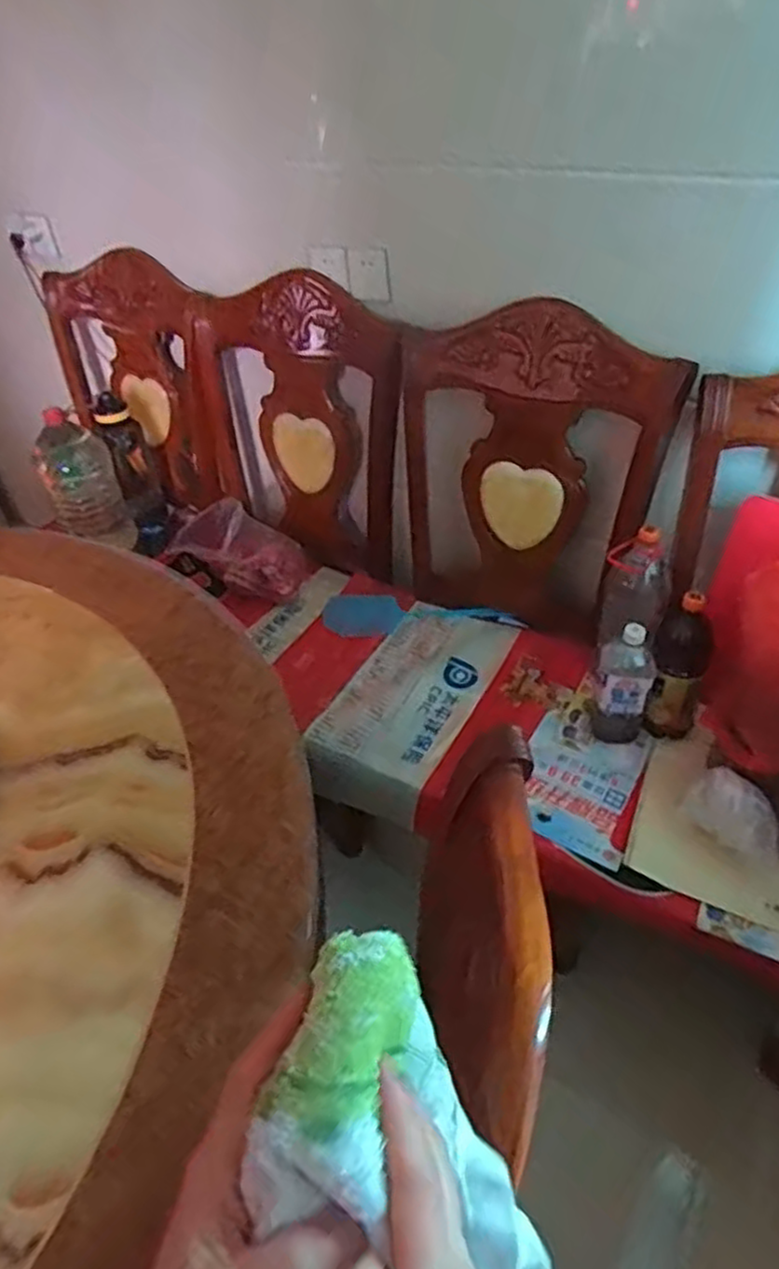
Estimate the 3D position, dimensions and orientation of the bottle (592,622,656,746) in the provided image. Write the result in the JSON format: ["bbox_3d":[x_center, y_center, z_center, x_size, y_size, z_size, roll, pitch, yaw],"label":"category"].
[{"bbox_3d":[0.377,0.083,1.140,0.081,0.221,0.077,11,45,17],"label":"bottle"}]

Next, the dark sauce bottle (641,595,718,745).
[{"bbox_3d":[0.458,0.054,1.130,0.086,0.253,0.074,13,46,19],"label":"dark sauce bottle"}]

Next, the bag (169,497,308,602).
[{"bbox_3d":[-0.322,-0.171,1.515,0.255,0.251,0.108,4,44,10],"label":"bag"}]

